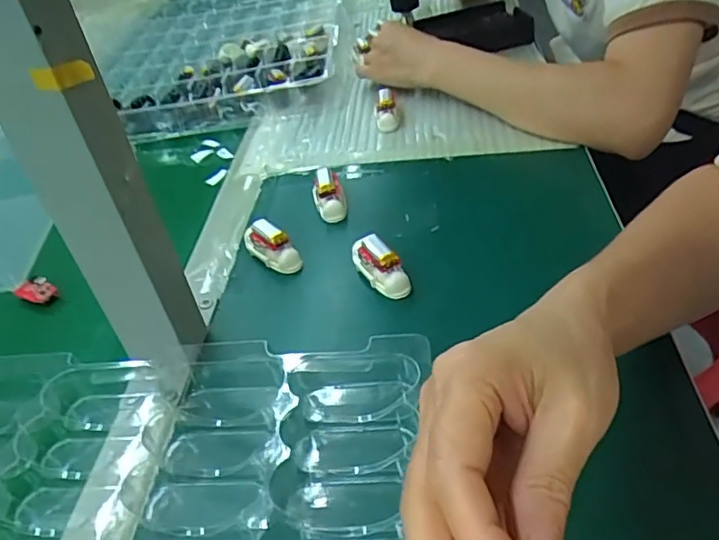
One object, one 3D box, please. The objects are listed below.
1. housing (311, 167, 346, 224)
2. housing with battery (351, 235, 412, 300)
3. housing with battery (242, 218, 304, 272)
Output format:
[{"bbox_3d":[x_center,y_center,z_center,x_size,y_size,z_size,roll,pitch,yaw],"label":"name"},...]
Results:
[{"bbox_3d":[-0.026,-0.064,0.501,0.025,0.033,0.044,-10,39,-1],"label":"housing"},{"bbox_3d":[0.013,-0.005,0.419,0.019,0.028,0.056,-26,42,-19],"label":"housing with battery"},{"bbox_3d":[-0.069,-0.020,0.453,0.020,0.030,0.055,-34,45,-27],"label":"housing with battery"}]

